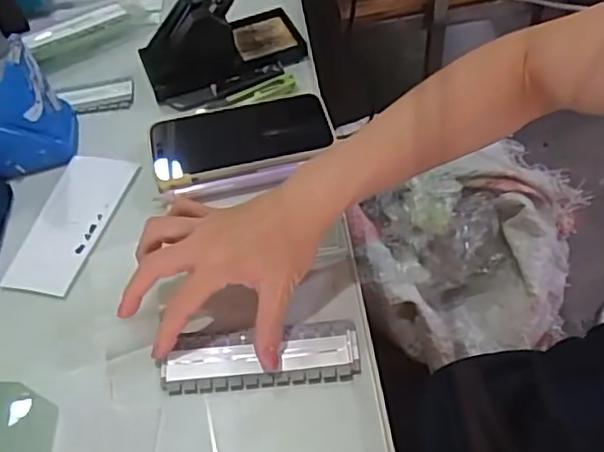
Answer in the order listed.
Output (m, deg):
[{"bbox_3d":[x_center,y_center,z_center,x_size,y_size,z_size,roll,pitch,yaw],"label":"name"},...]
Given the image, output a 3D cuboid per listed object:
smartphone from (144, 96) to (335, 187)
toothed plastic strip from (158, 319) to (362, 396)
[{"bbox_3d":[-0.053,-0.080,0.572,0.160,0.015,0.081,-18,51,-9],"label":"smartphone"},{"bbox_3d":[-0.029,0.090,0.447,0.135,0.008,0.046,-6,50,0],"label":"toothed plastic strip"}]

